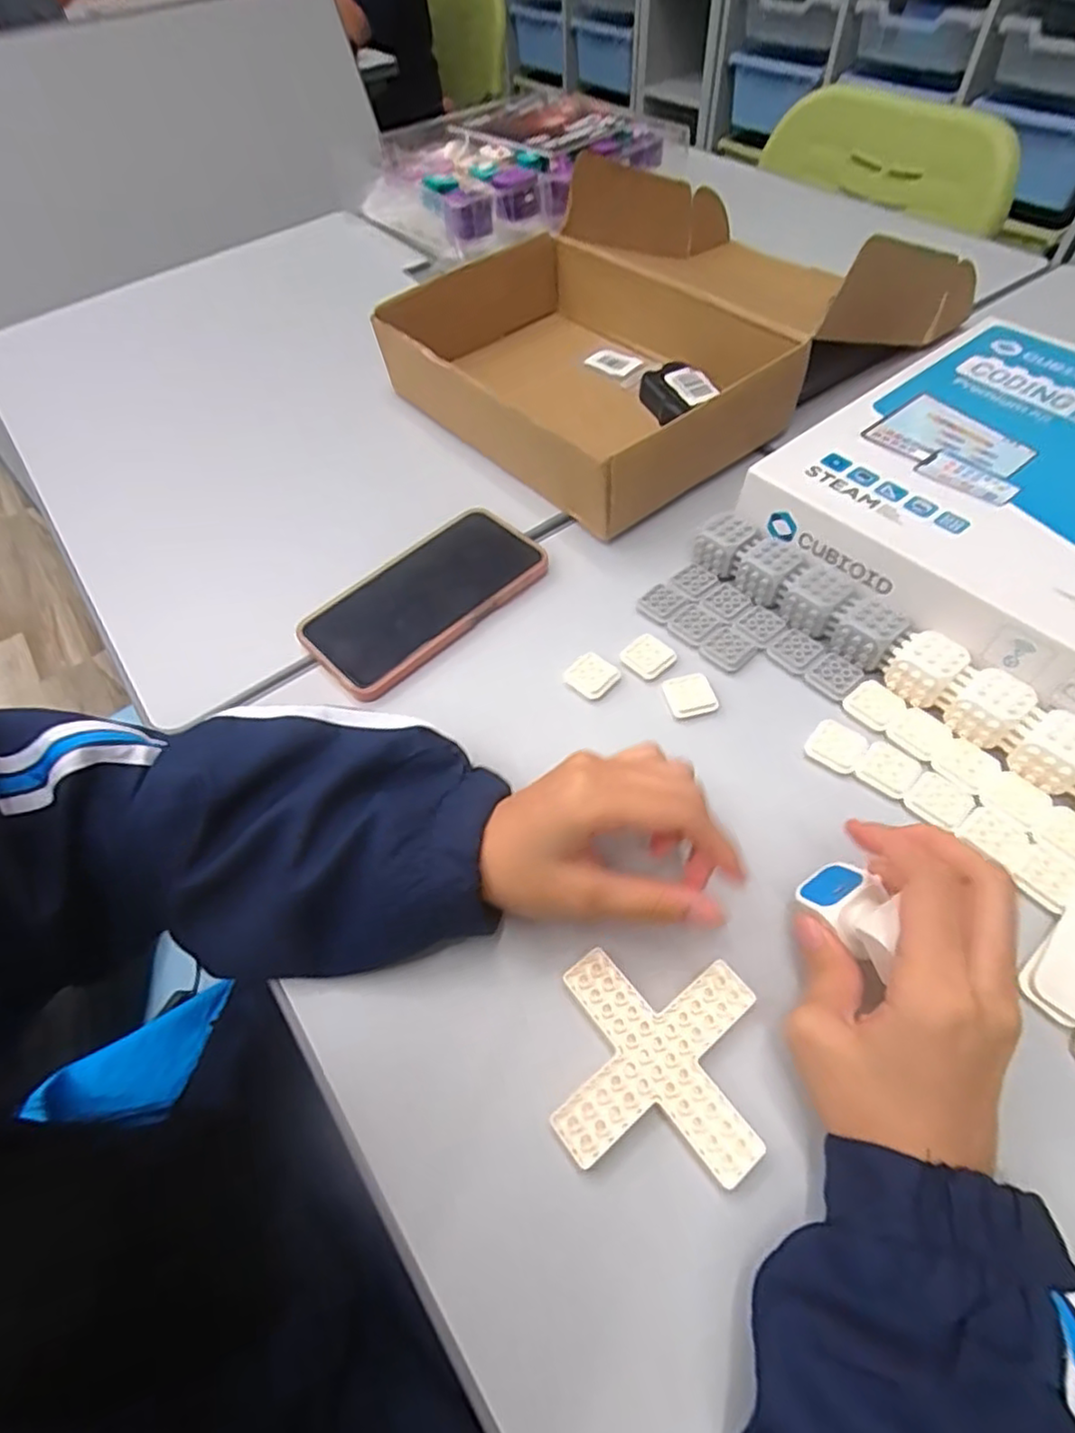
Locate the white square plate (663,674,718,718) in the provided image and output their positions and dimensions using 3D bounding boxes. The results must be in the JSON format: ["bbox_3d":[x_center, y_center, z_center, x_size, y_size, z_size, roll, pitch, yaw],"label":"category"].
[{"bbox_3d":[0.092,-0.013,0.388,0.028,0.008,0.028,-11,56,-4],"label":"white square plate"}]

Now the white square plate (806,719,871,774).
[{"bbox_3d":[0.168,0.016,0.363,0.028,0.005,0.030,34,64,23],"label":"white square plate"}]

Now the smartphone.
[{"bbox_3d":[-0.078,-0.085,0.445,0.167,0.013,0.085,-40,62,-21],"label":"smartphone"}]

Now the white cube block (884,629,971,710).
[{"bbox_3d":[0.221,-0.030,0.371,0.033,0.028,0.034,33,64,23],"label":"white cube block"}]

